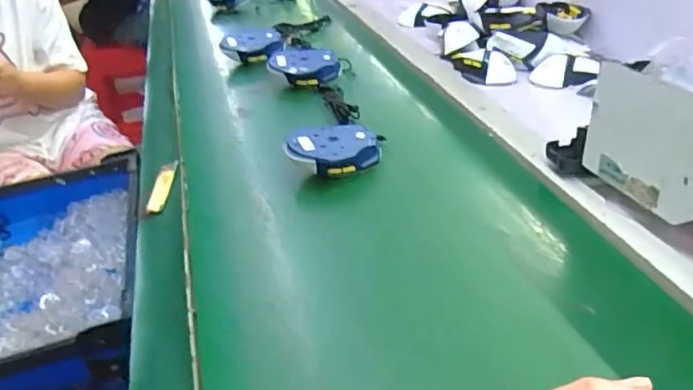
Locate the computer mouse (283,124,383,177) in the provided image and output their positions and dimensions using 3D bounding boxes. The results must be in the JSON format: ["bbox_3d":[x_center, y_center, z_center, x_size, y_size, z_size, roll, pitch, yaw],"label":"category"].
[{"bbox_3d":[-0.016,-0.055,0.691,0.116,0.047,0.063,-13,34,-12],"label":"computer mouse"}]

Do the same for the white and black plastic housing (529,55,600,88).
[{"bbox_3d":[0.341,-0.189,0.876,0.098,0.062,0.032,9,-8,27],"label":"white and black plastic housing"}]

